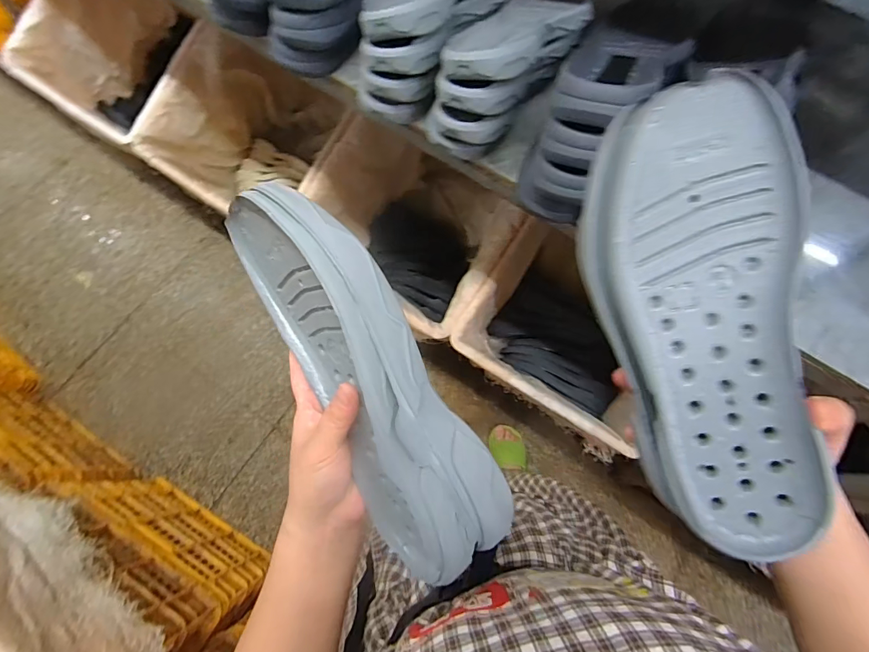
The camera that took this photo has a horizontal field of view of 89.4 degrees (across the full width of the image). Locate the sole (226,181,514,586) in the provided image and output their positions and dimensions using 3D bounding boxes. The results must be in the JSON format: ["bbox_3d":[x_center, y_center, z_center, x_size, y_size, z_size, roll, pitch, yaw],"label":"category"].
[{"bbox_3d":[-0.048,0.027,0.283,0.076,0.086,0.270,-32,81,-11],"label":"sole"}]

